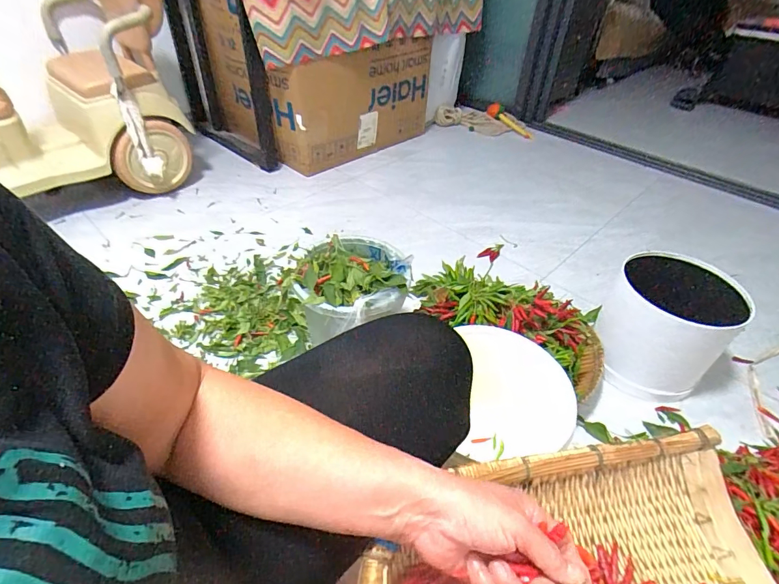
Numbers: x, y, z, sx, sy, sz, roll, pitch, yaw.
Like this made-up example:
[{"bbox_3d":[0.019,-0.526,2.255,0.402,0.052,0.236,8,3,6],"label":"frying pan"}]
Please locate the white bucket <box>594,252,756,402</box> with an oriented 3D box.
[{"bbox_3d":[0.569,0.072,0.891,0.219,0.218,0.209,1,42,-1],"label":"white bucket"}]

